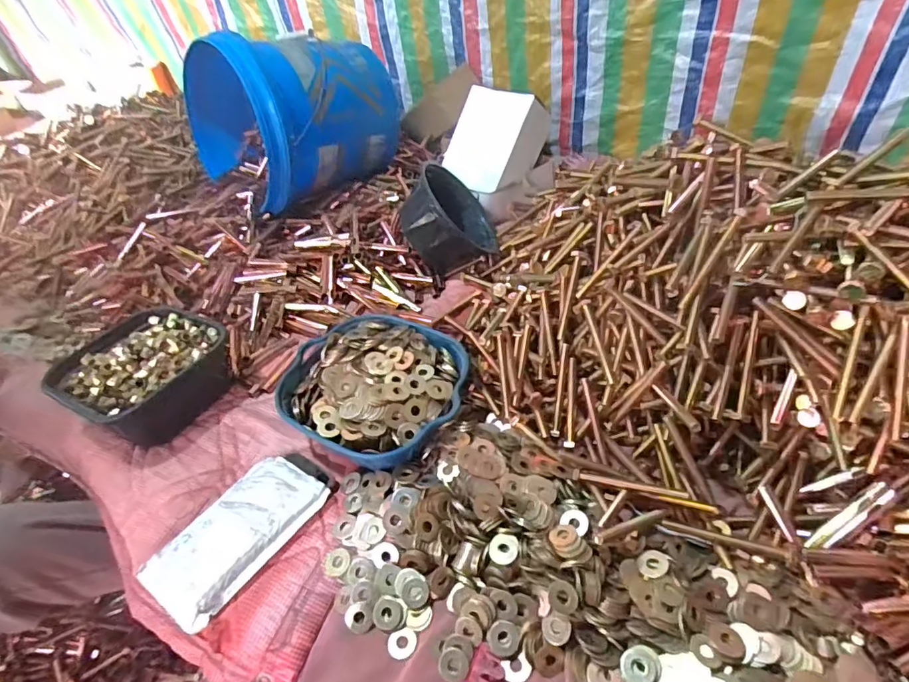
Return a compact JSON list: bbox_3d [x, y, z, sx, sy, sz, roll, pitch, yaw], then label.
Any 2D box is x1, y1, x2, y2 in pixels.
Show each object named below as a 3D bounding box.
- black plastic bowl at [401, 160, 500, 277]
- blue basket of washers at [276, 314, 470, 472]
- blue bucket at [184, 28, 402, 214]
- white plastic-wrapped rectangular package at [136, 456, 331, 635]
[{"bbox_3d":[-0.005,-0.186,0.794,0.097,0.153,0.148,-27,13,34],"label":"black plastic bowl"},{"bbox_3d":[-0.086,0.050,0.587,0.197,0.061,0.186,9,46,16],"label":"blue basket of washers"},{"bbox_3d":[-0.267,-0.401,0.897,0.291,0.249,0.291,-37,51,-27],"label":"blue bucket"},{"bbox_3d":[-0.216,0.185,0.508,0.095,0.028,0.164,24,52,29],"label":"white plastic-wrapped rectangular package"}]

